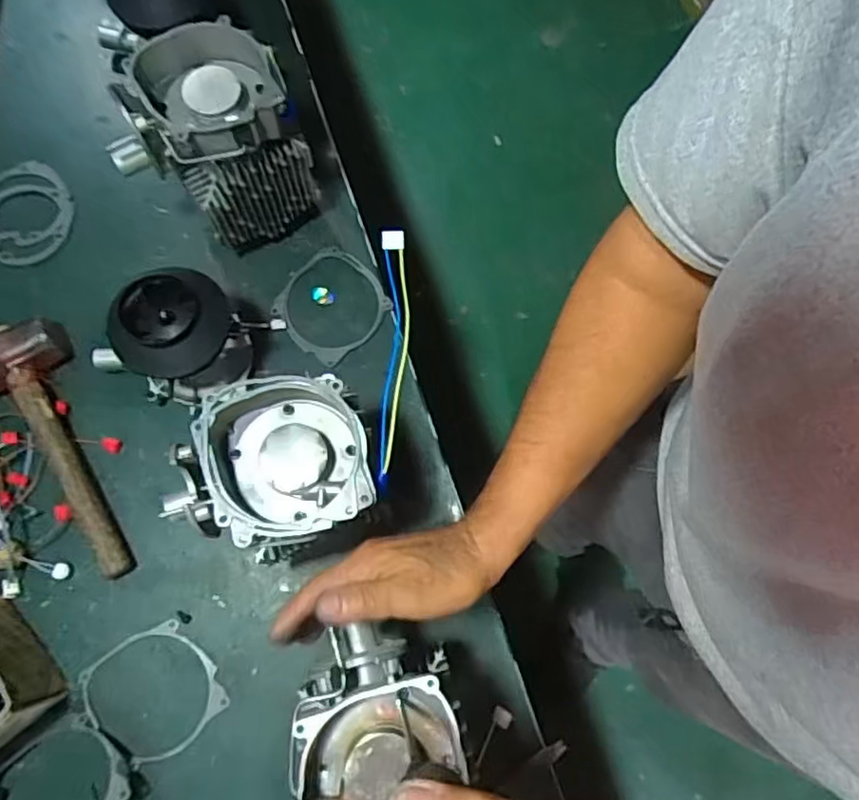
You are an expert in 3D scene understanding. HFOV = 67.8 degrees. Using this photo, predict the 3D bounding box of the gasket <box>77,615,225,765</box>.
[{"bbox_3d":[-0.260,0.276,0.603,0.113,0.006,0.111,-35,78,-11],"label":"gasket"}]

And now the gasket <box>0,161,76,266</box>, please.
[{"bbox_3d":[-0.462,-0.213,0.733,0.101,0.010,0.121,-27,77,-9],"label":"gasket"}]

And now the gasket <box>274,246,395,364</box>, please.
[{"bbox_3d":[-0.110,-0.108,0.718,0.117,0.011,0.118,-38,79,-13],"label":"gasket"}]

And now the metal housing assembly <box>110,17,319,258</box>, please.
[{"bbox_3d":[-0.215,-0.246,0.648,0.154,0.207,0.118,-30,77,-10],"label":"metal housing assembly"}]

